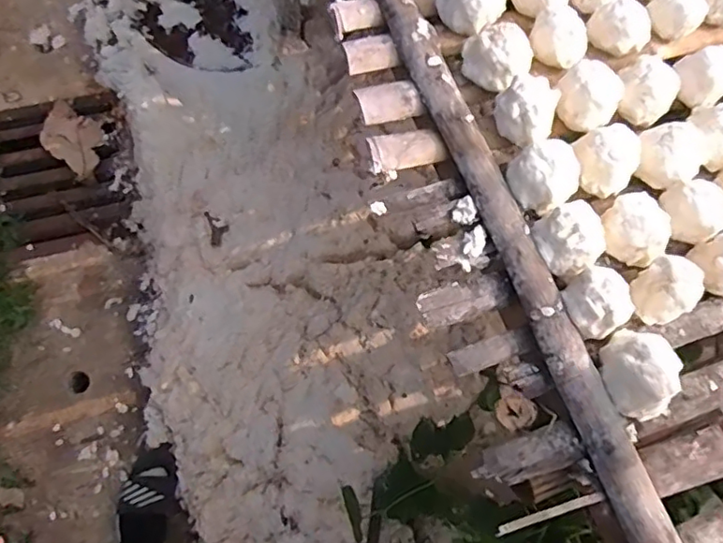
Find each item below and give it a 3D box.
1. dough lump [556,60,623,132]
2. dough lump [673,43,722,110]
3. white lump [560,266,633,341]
[{"bbox_3d":[0.277,-0.213,0.720,0.078,0.048,0.086,31,73,8],"label":"dough lump"},{"bbox_3d":[0.443,-0.255,0.757,0.071,0.047,0.092,43,75,11],"label":"dough lump"},{"bbox_3d":[0.250,0.033,0.622,0.066,0.043,0.065,1,71,-2],"label":"white lump"}]

